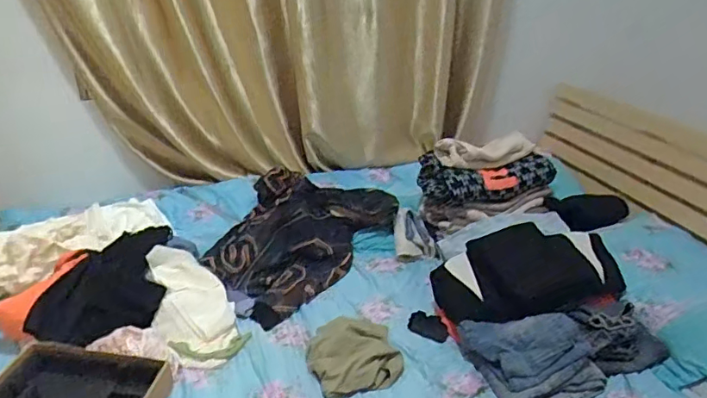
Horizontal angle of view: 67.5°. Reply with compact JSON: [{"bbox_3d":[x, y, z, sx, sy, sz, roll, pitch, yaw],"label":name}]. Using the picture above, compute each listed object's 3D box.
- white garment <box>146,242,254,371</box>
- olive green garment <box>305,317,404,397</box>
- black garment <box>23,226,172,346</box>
[{"bbox_3d":[-0.441,0.287,1.448,0.215,0.184,0.333,-16,29,-29],"label":"white garment"},{"bbox_3d":[0.004,0.388,1.329,0.229,0.057,0.205,-8,26,-15],"label":"olive green garment"},{"bbox_3d":[-0.666,0.209,1.423,0.289,0.128,0.366,-2,25,-2],"label":"black garment"}]

